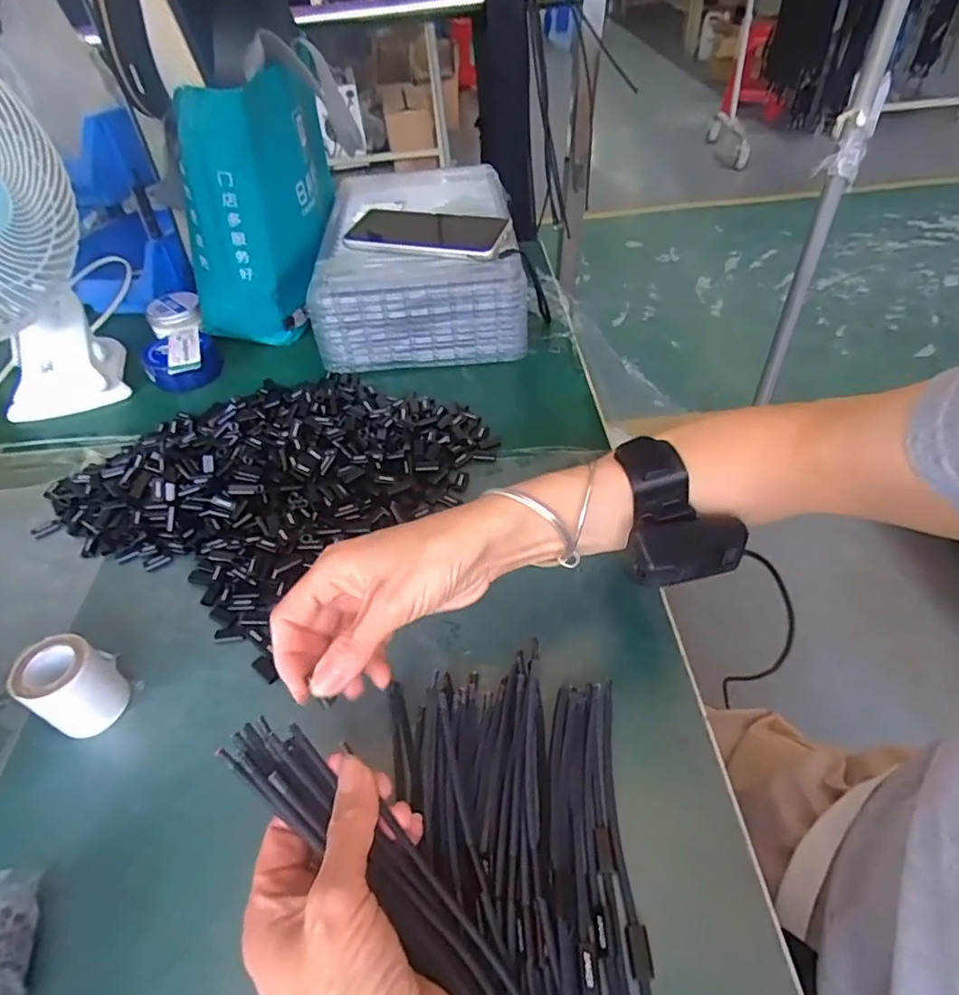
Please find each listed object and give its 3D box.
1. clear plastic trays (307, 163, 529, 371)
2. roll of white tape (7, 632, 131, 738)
[{"bbox_3d":[-0.066,-0.282,0.677,0.208,0.093,0.317,-5,46,0],"label":"clear plastic trays"},{"bbox_3d":[-0.243,0.113,0.348,0.042,0.051,0.042,-2,46,2],"label":"roll of white tape"}]

